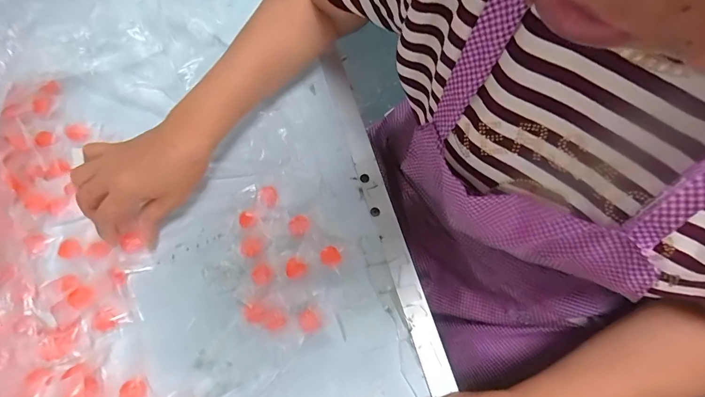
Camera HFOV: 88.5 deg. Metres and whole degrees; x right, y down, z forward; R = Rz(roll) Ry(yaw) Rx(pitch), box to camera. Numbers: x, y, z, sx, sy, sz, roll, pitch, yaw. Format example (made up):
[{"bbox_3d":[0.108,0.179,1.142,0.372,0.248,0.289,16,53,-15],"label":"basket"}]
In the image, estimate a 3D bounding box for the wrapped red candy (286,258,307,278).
[{"bbox_3d":[-0.057,0.070,0.359,0.020,0.007,0.019,0,72,1],"label":"wrapped red candy"}]

